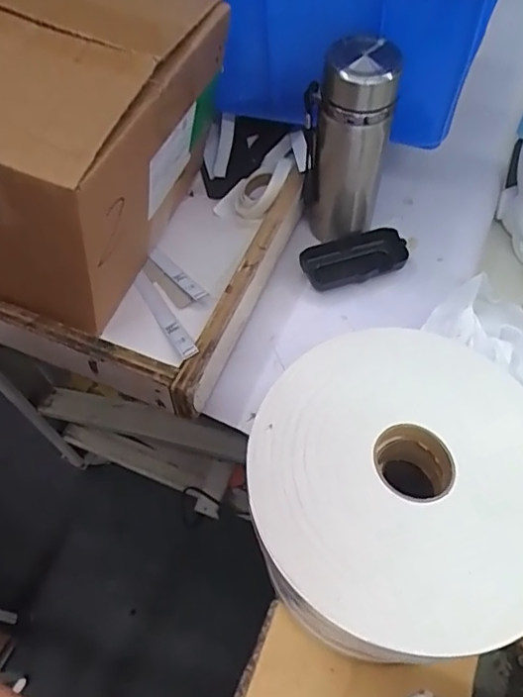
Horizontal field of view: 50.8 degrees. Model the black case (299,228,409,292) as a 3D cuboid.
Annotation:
[{"bbox_3d":[0.098,-0.091,0.583,0.105,0.025,0.052,-17,61,-10],"label":"black case"}]

